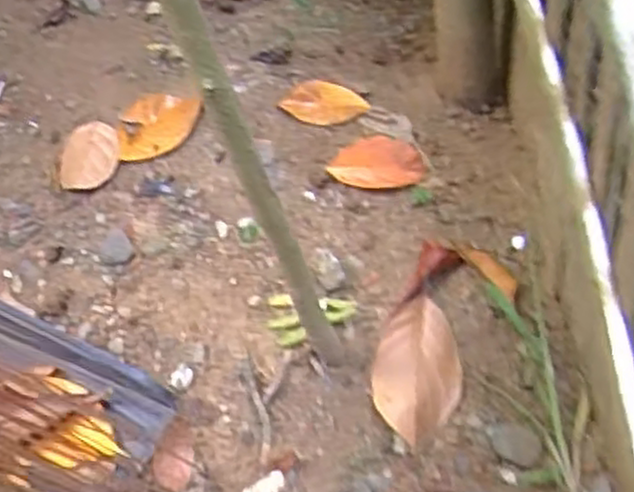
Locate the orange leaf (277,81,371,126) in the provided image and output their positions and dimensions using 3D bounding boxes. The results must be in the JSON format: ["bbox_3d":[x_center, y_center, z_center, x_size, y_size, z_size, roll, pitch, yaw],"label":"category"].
[{"bbox_3d":[0.008,-0.157,0.824,0.091,0.016,0.052,-1,55,5],"label":"orange leaf"}]

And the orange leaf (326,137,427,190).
[{"bbox_3d":[0.061,-0.085,0.769,0.095,0.009,0.071,-10,51,1],"label":"orange leaf"}]

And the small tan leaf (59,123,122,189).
[{"bbox_3d":[-0.239,-0.093,0.792,0.062,0.020,0.082,2,52,10],"label":"small tan leaf"}]

